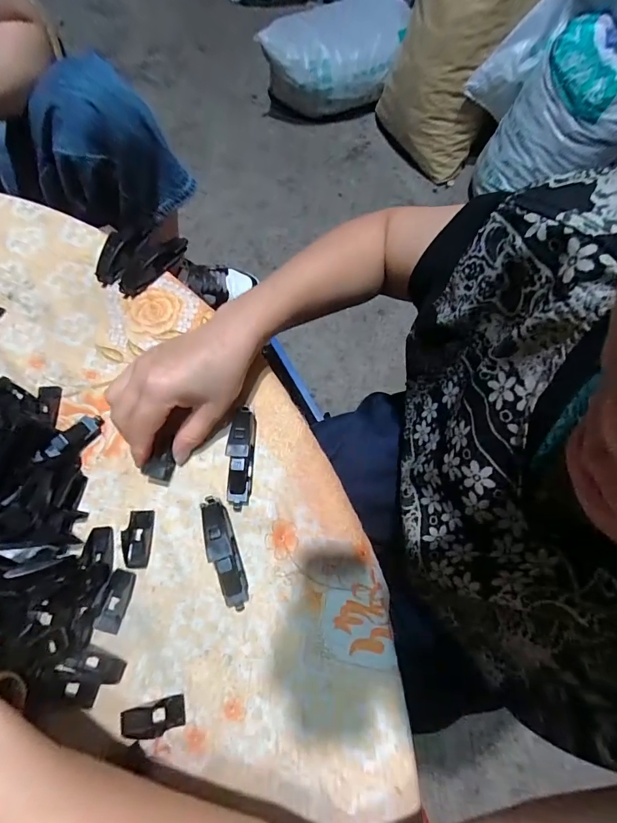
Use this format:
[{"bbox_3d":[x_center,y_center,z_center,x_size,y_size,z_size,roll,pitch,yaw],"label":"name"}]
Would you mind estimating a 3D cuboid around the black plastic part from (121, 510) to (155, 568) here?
[{"bbox_3d":[-0.132,0.098,0.303,0.022,0.004,0.041,0,72,0],"label":"black plastic part"}]

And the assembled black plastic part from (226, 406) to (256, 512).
[{"bbox_3d":[-0.054,0.035,0.315,0.019,0.022,0.082,2,72,1],"label":"assembled black plastic part"}]

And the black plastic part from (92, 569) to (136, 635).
[{"bbox_3d":[-0.141,0.139,0.287,0.018,0.007,0.041,14,73,4],"label":"black plastic part"}]

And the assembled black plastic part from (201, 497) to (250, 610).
[{"bbox_3d":[-0.063,0.104,0.292,0.019,0.022,0.083,-17,73,-5],"label":"assembled black plastic part"}]

